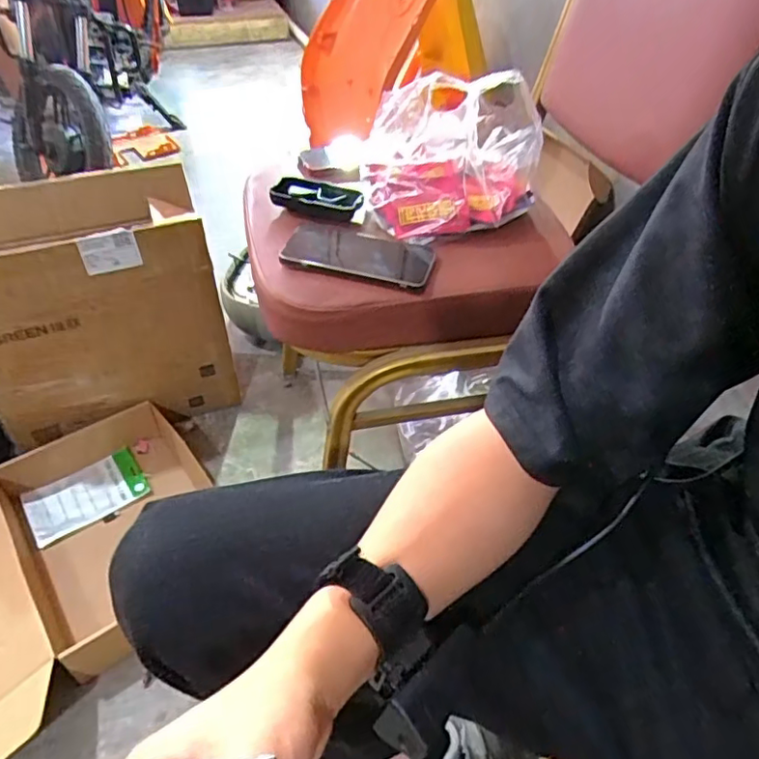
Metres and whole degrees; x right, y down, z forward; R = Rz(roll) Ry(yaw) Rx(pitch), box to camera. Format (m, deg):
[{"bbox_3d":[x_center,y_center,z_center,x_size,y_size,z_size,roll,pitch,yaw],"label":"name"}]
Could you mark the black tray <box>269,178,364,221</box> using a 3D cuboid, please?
[{"bbox_3d":[-0.076,-0.226,0.743,0.108,0.026,0.056,9,45,9],"label":"black tray"}]

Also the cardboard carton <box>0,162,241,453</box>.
[{"bbox_3d":[-0.481,-0.116,1.011,0.384,0.379,0.239,-21,48,-20],"label":"cardboard carton"}]

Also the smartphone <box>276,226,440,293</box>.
[{"bbox_3d":[-0.023,-0.140,0.674,0.164,0.013,0.091,10,45,9],"label":"smartphone"}]

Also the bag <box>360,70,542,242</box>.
[{"bbox_3d":[0.091,-0.275,0.719,0.199,0.135,0.166,-7,45,-8],"label":"bag"}]

